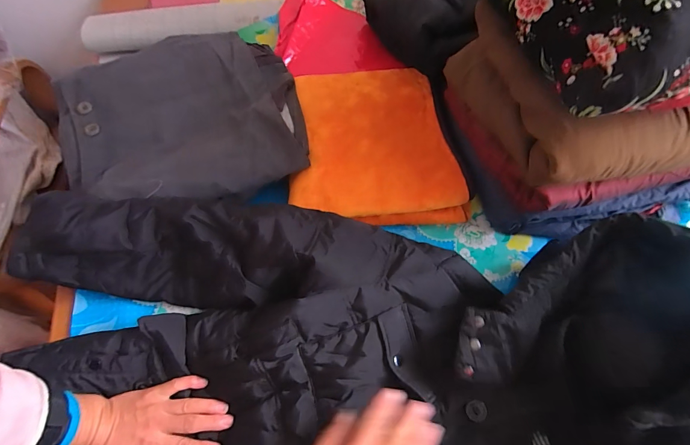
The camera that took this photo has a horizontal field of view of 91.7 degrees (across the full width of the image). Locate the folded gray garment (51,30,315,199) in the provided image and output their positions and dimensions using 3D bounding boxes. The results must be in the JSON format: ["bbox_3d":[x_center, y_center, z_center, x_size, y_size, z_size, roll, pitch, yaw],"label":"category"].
[{"bbox_3d":[-0.295,-0.201,0.596,0.411,0.043,0.375,0,65,0],"label":"folded gray garment"}]

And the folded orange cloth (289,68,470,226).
[{"bbox_3d":[0.051,-0.148,0.602,0.278,0.055,0.309,-3,63,2],"label":"folded orange cloth"}]

